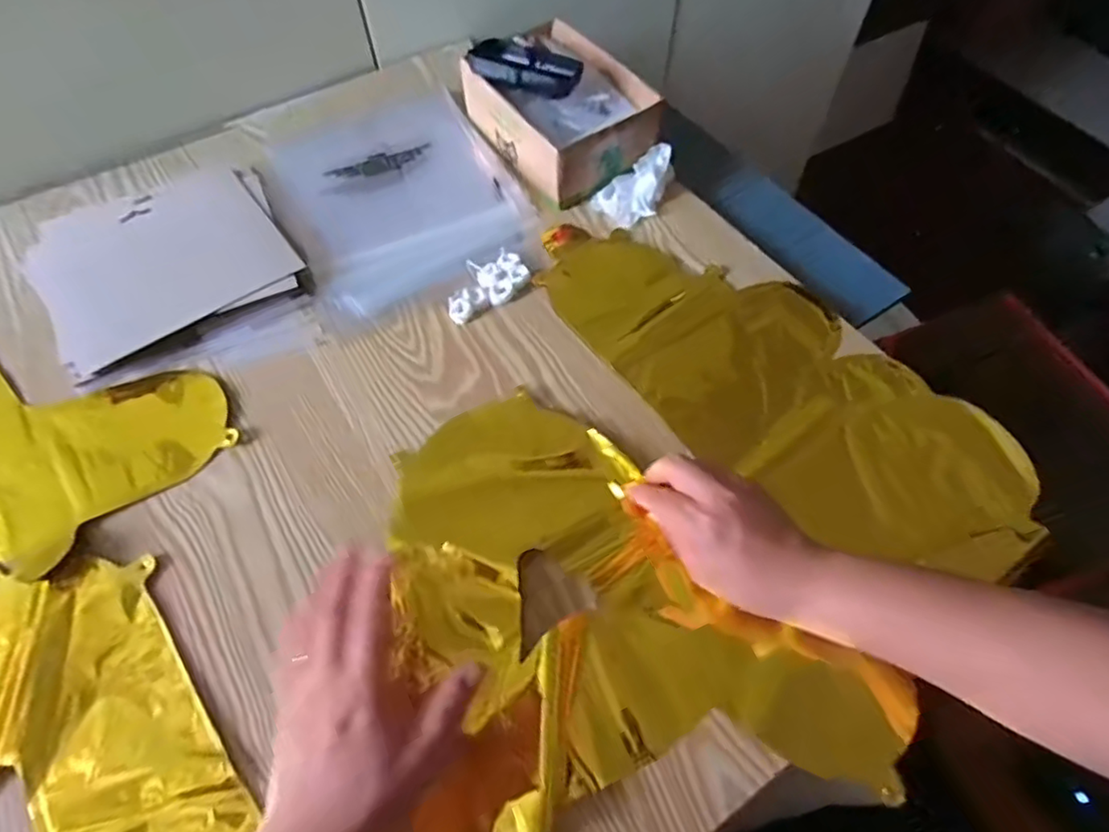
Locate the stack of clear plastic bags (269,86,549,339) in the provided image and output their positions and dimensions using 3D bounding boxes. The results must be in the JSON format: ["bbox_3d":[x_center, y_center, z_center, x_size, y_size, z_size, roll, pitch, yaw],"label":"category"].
[{"bbox_3d":[-0.154,-0.228,0.621,0.212,0.012,0.292,-23,62,-12],"label":"stack of clear plastic bags"}]

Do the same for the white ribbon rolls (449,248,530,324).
[{"bbox_3d":[-0.064,-0.119,0.551,0.080,0.011,0.053,-29,64,-15],"label":"white ribbon rolls"}]

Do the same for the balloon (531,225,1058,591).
[{"bbox_3d":[0.178,-0.030,0.504,0.170,0.028,0.409,-37,66,-19],"label":"balloon"}]

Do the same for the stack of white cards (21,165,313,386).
[{"bbox_3d":[-0.351,-0.143,0.552,0.205,0.020,0.194,-29,64,-15],"label":"stack of white cards"}]

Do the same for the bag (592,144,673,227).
[{"bbox_3d":[0.085,-0.222,0.593,0.084,0.031,0.055,-27,63,-14],"label":"bag"}]

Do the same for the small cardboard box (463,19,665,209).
[{"bbox_3d":[0.004,-0.315,0.616,0.135,0.075,0.192,-28,64,-15],"label":"small cardboard box"}]

